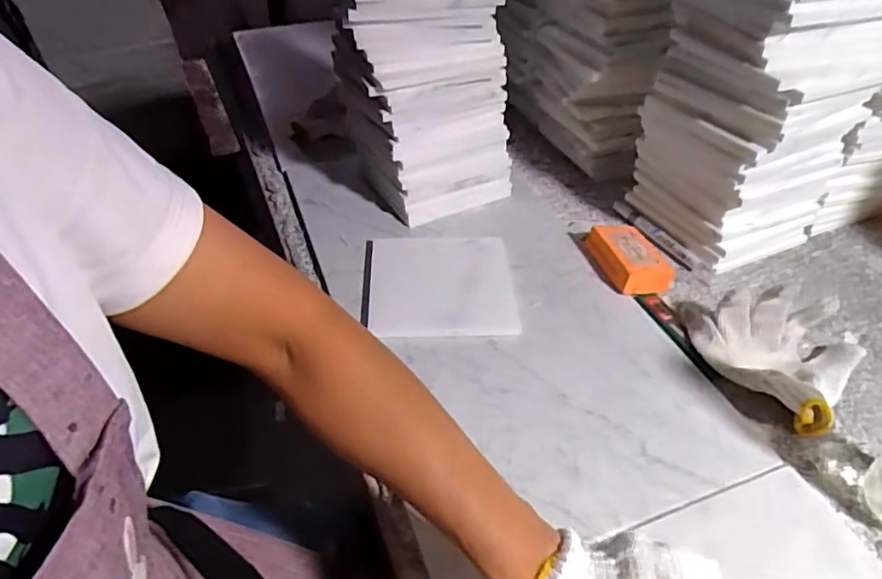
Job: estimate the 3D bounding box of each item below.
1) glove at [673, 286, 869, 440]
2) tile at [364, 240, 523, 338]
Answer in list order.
[{"bbox_3d":[0.313,0.043,0.560,0.144,0.068,0.157,-32,52,-32],"label":"glove"},{"bbox_3d":[0.000,-0.007,0.650,0.156,0.010,0.156,0,42,-3],"label":"tile"}]

